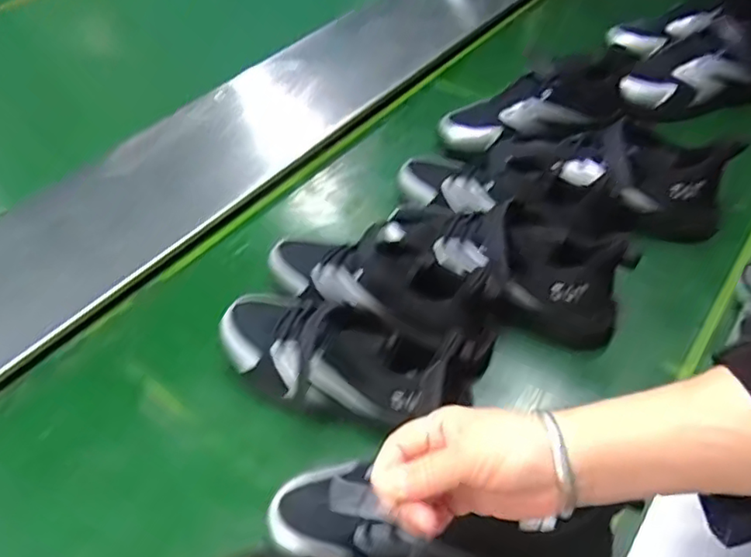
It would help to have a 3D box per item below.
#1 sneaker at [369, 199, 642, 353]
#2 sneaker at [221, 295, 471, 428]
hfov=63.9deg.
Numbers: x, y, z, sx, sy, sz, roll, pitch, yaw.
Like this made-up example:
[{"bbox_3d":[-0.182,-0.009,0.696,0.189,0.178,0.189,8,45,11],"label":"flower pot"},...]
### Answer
[{"bbox_3d":[0.129,-0.024,0.629,0.255,0.109,0.102,23,53,22],"label":"sneaker"},{"bbox_3d":[-0.039,0.069,0.562,0.234,0.114,0.092,17,51,18],"label":"sneaker"}]

